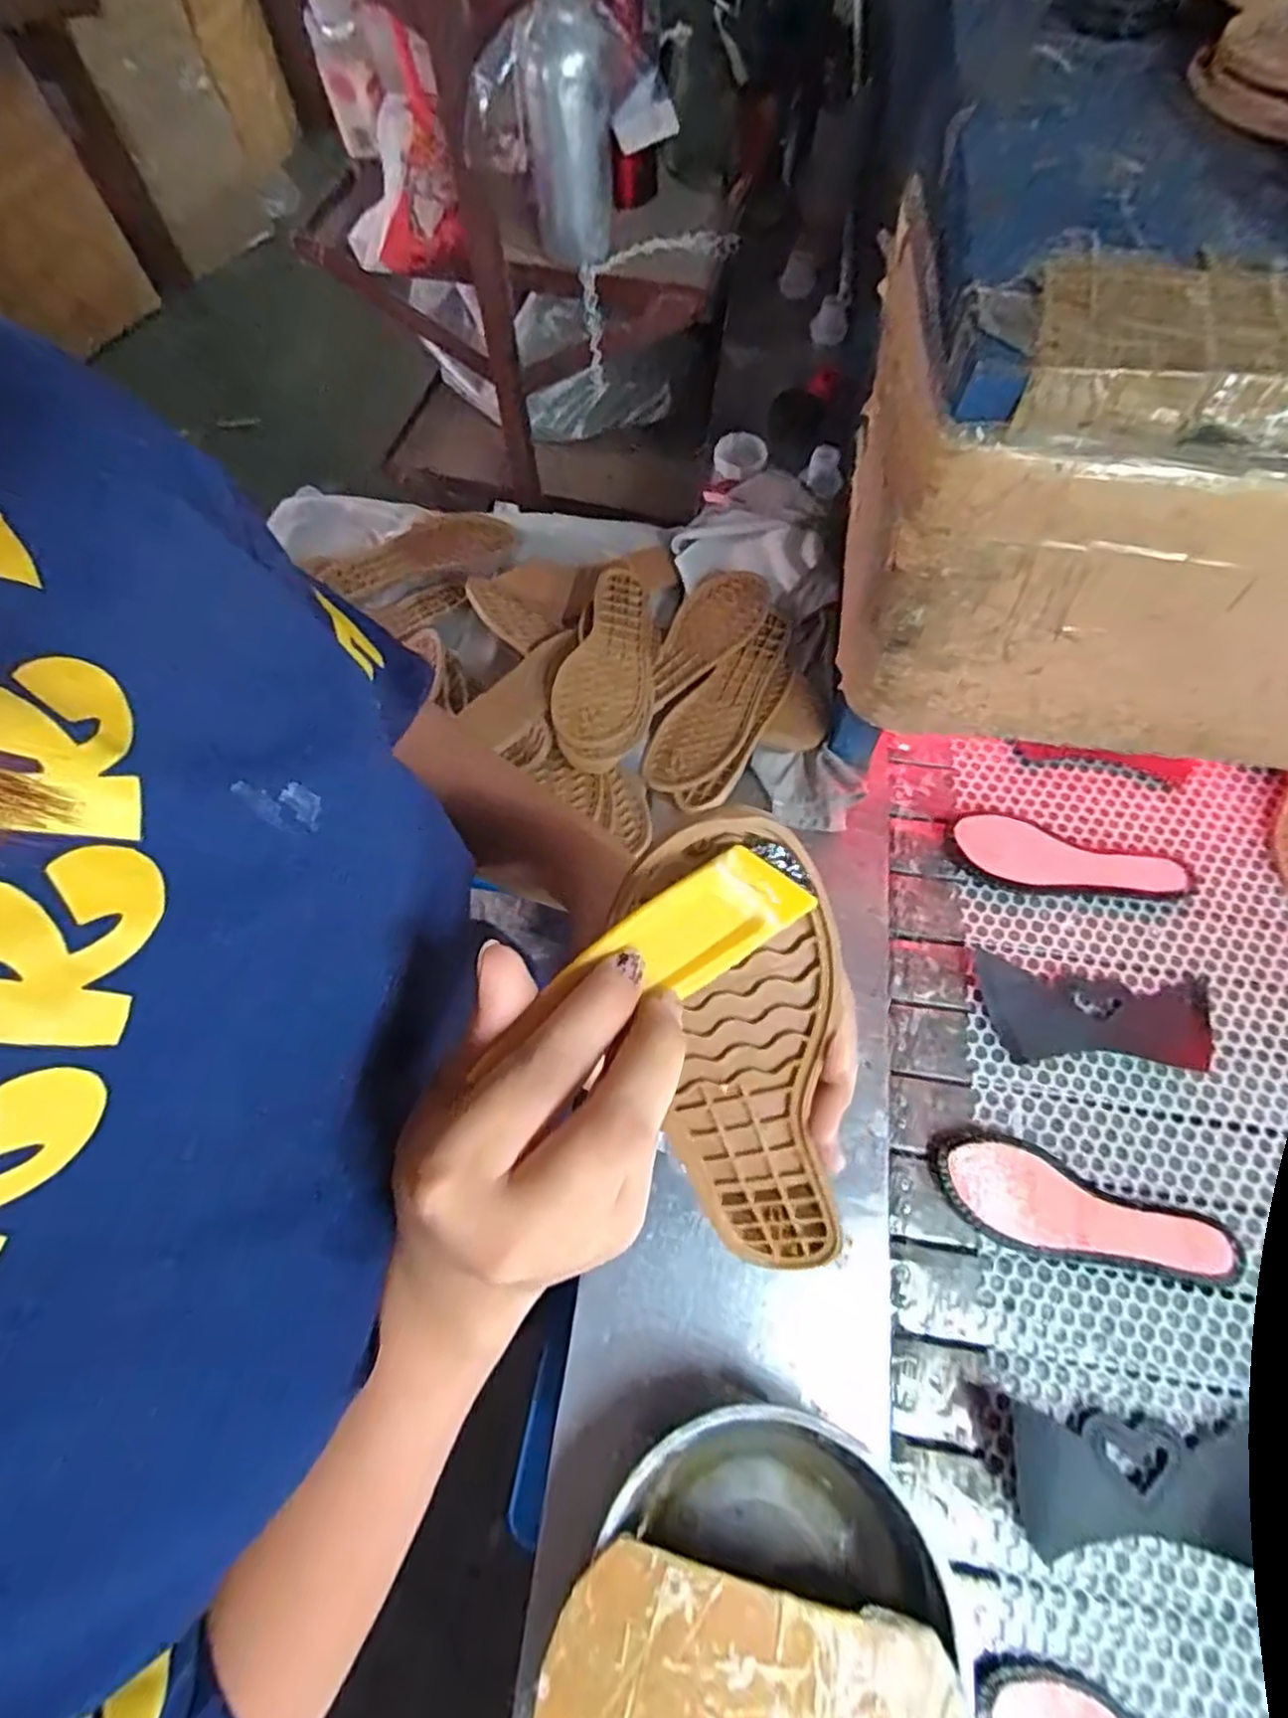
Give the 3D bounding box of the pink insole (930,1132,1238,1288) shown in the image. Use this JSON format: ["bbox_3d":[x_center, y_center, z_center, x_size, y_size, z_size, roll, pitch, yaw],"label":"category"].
[{"bbox_3d":[0.355,0.290,0.584,0.234,0.011,0.079,18,67,10],"label":"pink insole"}]

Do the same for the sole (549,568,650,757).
[{"bbox_3d":[-0.032,-0.209,0.741,0.090,0.029,0.244,9,66,6],"label":"sole"}]

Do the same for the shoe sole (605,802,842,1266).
[{"bbox_3d":[0.041,0.095,0.292,0.068,0.242,0.027,-14,28,-7],"label":"shoe sole"}]

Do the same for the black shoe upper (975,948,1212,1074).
[{"bbox_3d":[0.410,0.141,0.650,0.200,0.018,0.093,8,66,5],"label":"black shoe upper"}]

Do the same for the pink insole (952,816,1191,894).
[{"bbox_3d":[0.421,0.002,0.714,0.216,0.009,0.060,14,67,8],"label":"pink insole"}]

